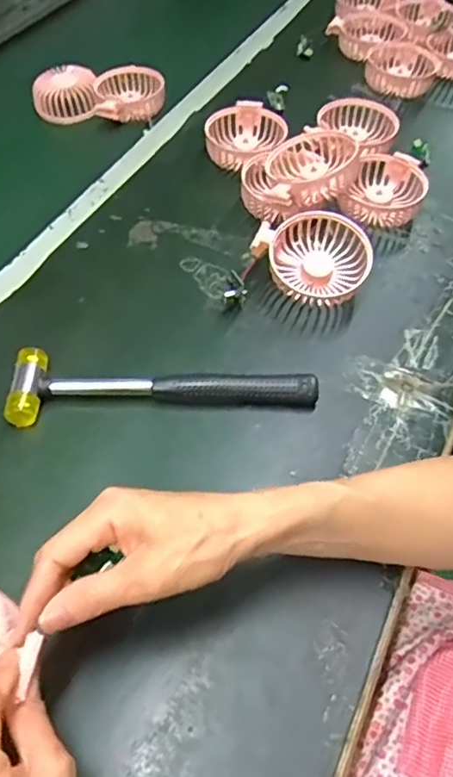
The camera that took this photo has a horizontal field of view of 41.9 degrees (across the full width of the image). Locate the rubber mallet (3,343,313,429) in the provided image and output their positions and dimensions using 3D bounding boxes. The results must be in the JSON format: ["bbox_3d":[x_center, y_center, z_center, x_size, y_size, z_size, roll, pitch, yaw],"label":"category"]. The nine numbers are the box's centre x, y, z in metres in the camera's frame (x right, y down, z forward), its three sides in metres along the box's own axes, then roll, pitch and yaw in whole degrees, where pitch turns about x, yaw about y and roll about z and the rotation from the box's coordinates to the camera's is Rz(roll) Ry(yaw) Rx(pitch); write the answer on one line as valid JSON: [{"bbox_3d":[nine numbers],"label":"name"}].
[{"bbox_3d":[-0.048,-0.004,0.473,0.237,0.031,0.061,-3,54,-1],"label":"rubber mallet"}]

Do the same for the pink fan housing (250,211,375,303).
[{"bbox_3d":[0.078,-0.122,0.547,0.097,0.049,0.084,-11,54,-6],"label":"pink fan housing"}]

